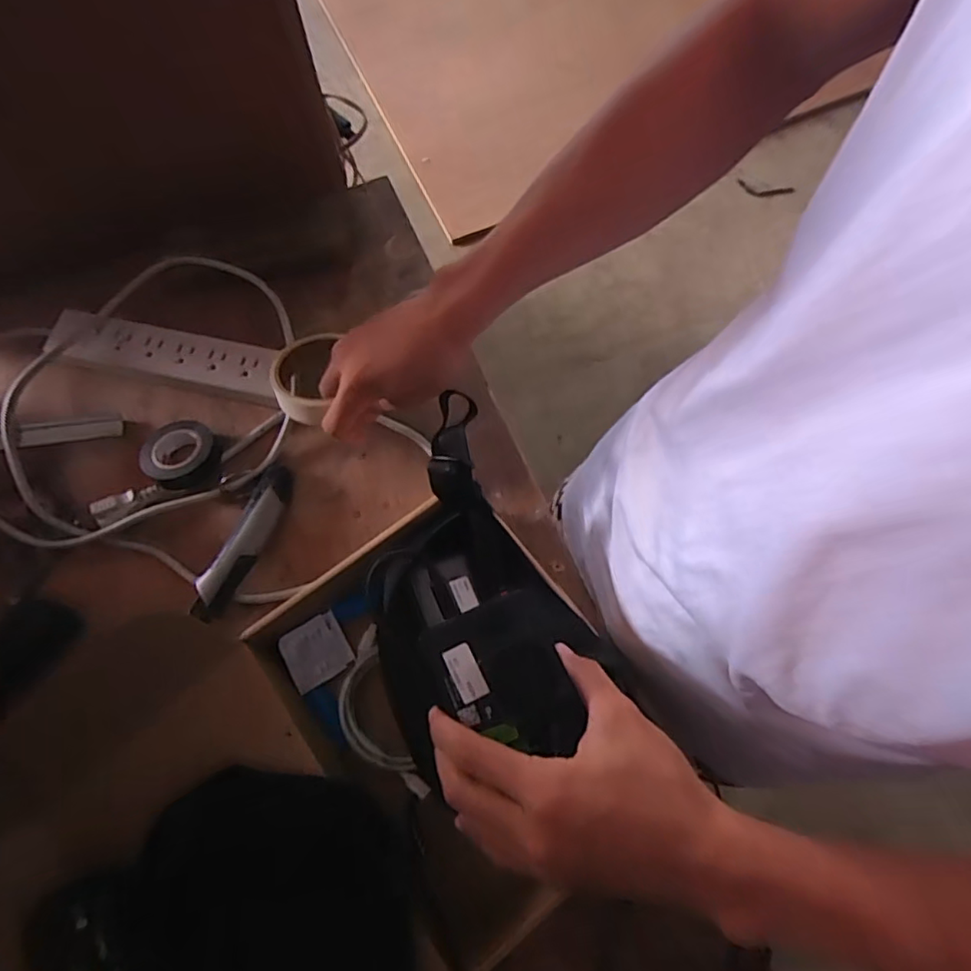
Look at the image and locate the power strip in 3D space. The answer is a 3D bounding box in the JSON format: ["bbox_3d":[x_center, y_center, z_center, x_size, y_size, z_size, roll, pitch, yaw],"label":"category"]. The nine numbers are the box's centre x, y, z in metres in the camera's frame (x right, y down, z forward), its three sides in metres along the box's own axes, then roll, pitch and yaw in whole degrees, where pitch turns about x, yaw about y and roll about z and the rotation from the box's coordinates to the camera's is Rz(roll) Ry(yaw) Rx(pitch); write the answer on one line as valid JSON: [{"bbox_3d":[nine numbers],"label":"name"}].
[{"bbox_3d":[-0.299,-0.121,0.560,0.218,0.025,0.049,12,70,4],"label":"power strip"}]

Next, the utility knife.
[{"bbox_3d":[-0.204,0.047,0.504,0.034,0.019,0.139,19,71,7],"label":"utility knife"}]

